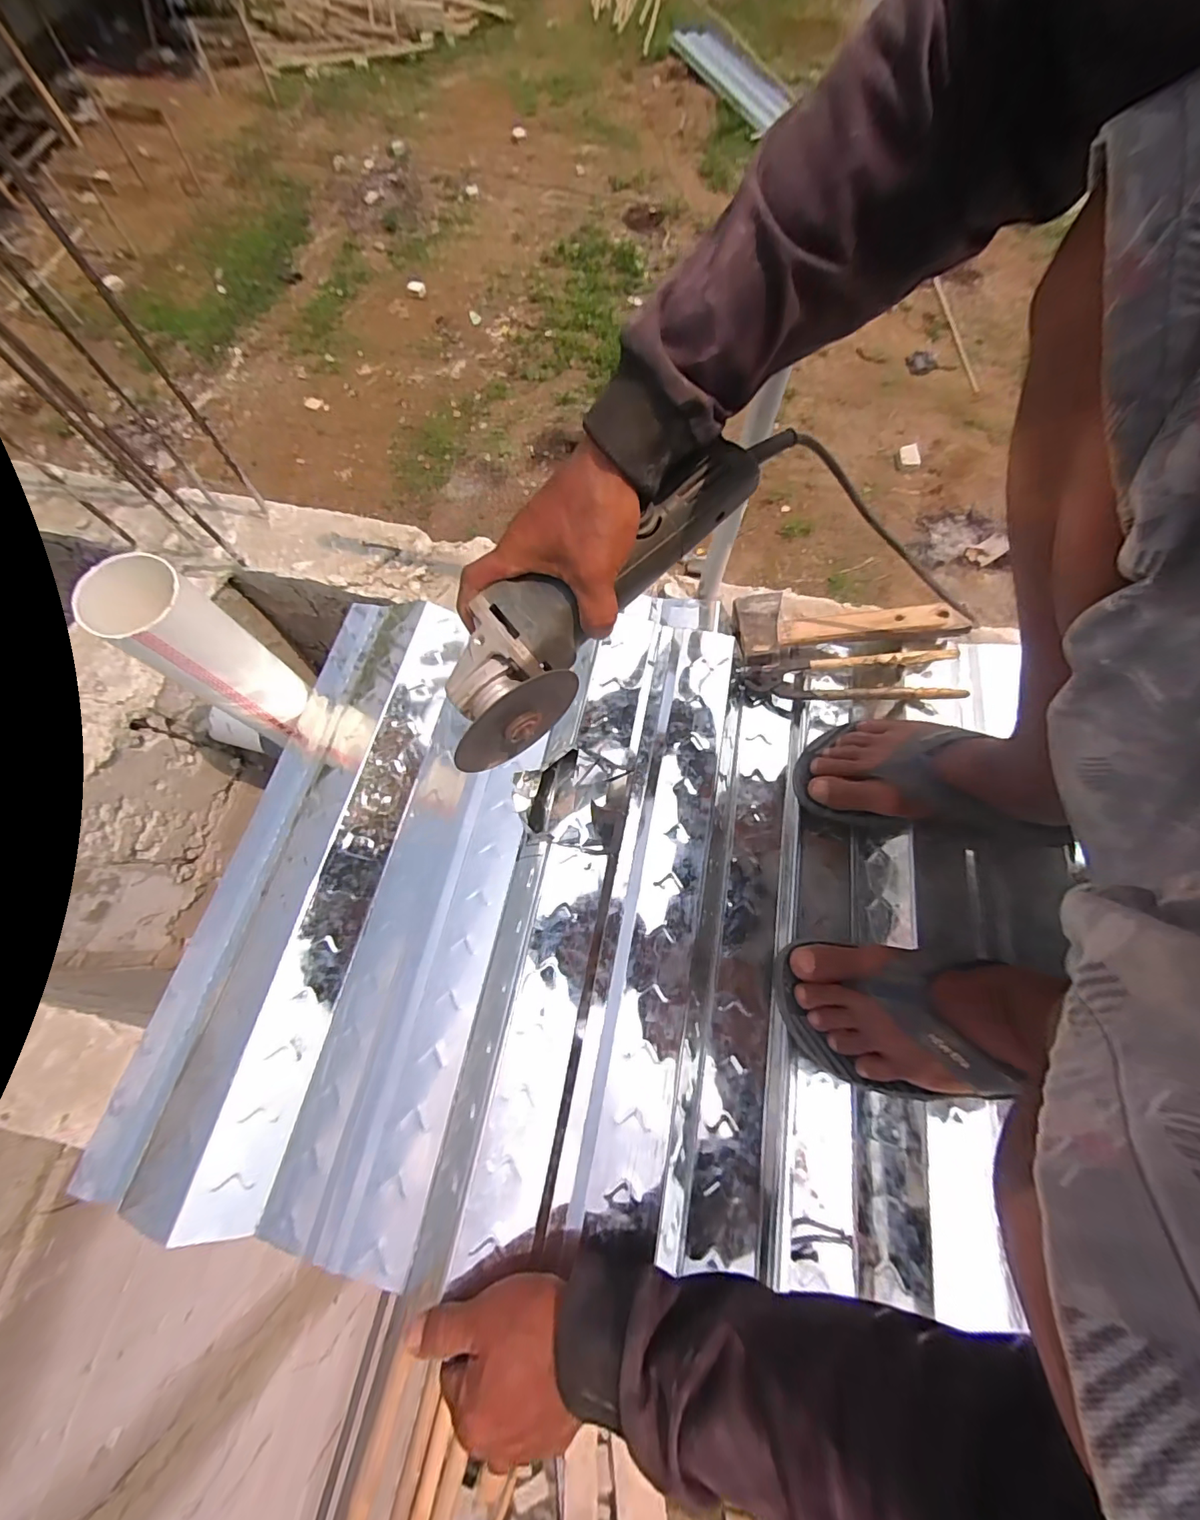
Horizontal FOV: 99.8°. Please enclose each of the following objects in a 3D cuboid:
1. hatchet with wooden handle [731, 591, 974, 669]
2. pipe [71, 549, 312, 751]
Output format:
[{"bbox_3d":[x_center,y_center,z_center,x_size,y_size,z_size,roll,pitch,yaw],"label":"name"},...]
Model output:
[{"bbox_3d":[0.268,-0.152,0.562,0.229,0.036,0.099,1,67,15],"label":"hatchet with wooden handle"},{"bbox_3d":[-0.366,-0.099,0.473,0.070,0.191,0.078,29,73,10],"label":"pipe"}]

